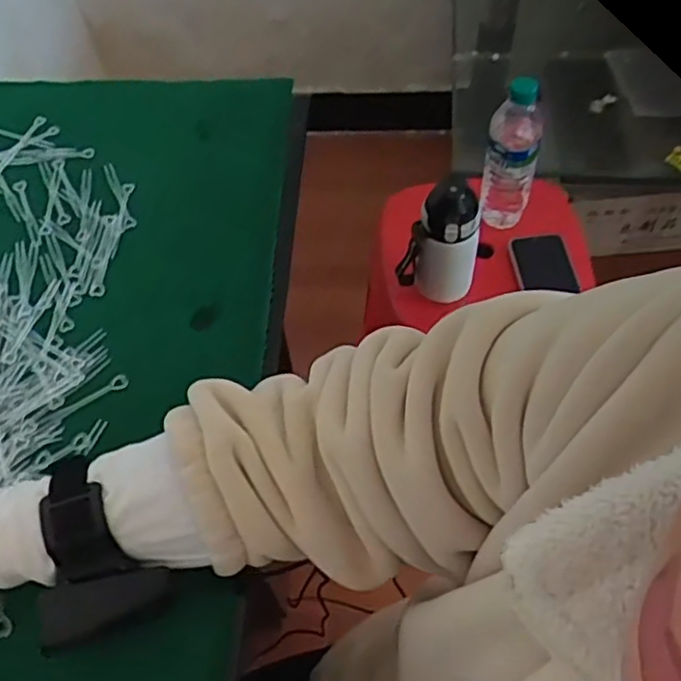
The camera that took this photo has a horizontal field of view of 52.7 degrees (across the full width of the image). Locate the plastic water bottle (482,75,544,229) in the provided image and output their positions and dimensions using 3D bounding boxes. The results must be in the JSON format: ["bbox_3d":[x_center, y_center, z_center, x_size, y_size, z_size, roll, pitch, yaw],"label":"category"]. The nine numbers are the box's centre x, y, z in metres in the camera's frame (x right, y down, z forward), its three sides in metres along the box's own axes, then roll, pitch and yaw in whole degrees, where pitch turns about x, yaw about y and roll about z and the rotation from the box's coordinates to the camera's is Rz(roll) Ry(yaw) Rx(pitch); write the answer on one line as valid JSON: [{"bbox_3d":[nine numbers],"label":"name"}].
[{"bbox_3d":[0.225,-0.249,0.905,0.069,0.243,0.066,14,58,13],"label":"plastic water bottle"}]

